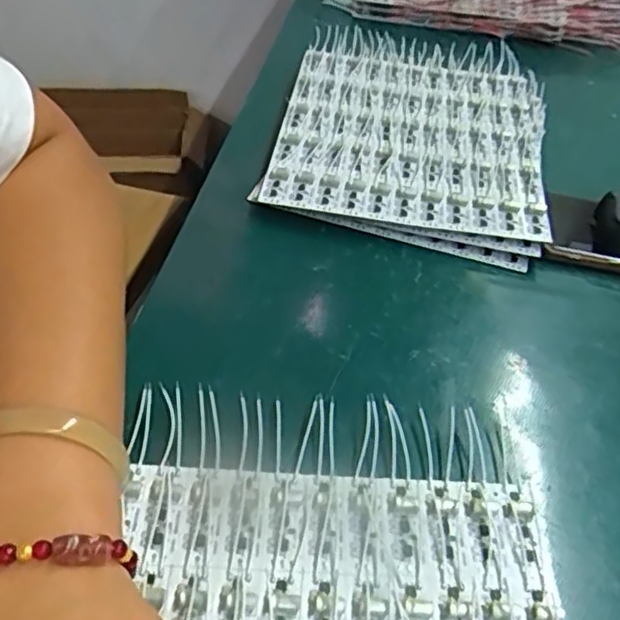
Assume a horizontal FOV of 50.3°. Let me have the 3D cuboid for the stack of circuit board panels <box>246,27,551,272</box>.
[{"bbox_3d":[0.085,-0.153,0.543,0.211,0.029,0.281,12,45,6],"label":"stack of circuit board panels"}]

